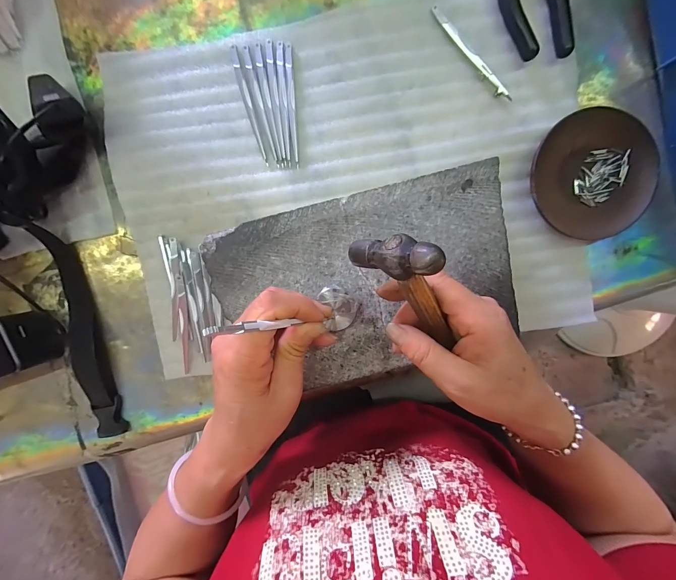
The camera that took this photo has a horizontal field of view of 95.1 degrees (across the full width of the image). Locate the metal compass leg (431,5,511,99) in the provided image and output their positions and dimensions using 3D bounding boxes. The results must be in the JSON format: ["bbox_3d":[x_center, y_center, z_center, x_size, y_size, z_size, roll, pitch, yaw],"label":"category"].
[{"bbox_3d":[0.123,-0.215,0.283,0.009,0.006,0.105,-42,94,5],"label":"metal compass leg"}]

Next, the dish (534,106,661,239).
[{"bbox_3d":[0.239,-0.107,0.291,0.114,0.015,0.112,0,97,1],"label":"dish"}]

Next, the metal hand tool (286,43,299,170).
[{"bbox_3d":[-0.043,-0.171,0.289,0.007,0.004,0.108,-4,97,1],"label":"metal hand tool"}]

